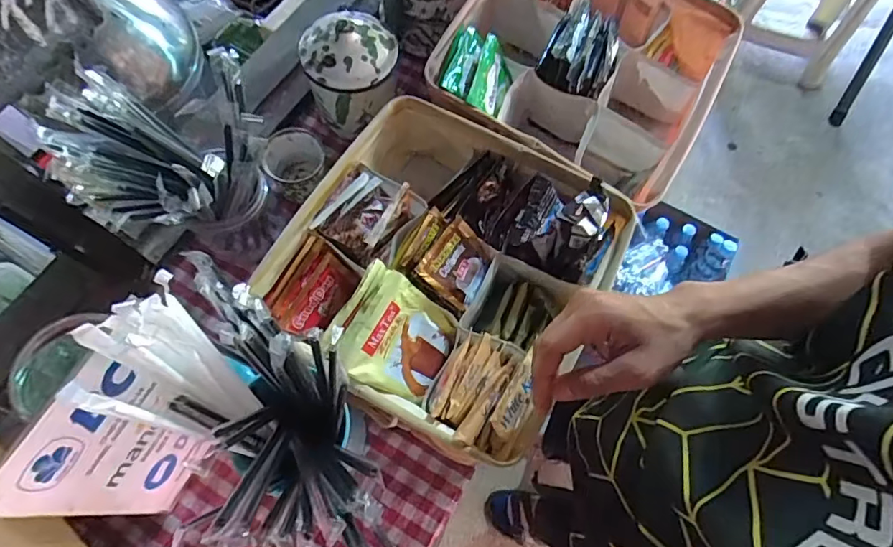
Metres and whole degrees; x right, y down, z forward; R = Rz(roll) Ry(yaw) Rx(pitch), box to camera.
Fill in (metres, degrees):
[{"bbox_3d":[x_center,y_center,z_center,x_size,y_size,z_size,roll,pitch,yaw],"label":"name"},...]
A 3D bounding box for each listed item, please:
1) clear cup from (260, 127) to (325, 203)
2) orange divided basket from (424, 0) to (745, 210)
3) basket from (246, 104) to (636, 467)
[{"bbox_3d":[-0.170,-0.119,0.580,0.067,0.058,0.066,0,67,0],"label":"clear cup"},{"bbox_3d":[0.155,-0.233,0.607,0.282,0.133,0.285,29,70,11],"label":"orange divided basket"},{"bbox_3d":[-0.002,-0.006,0.504,0.274,0.109,0.287,28,70,11],"label":"basket"}]

